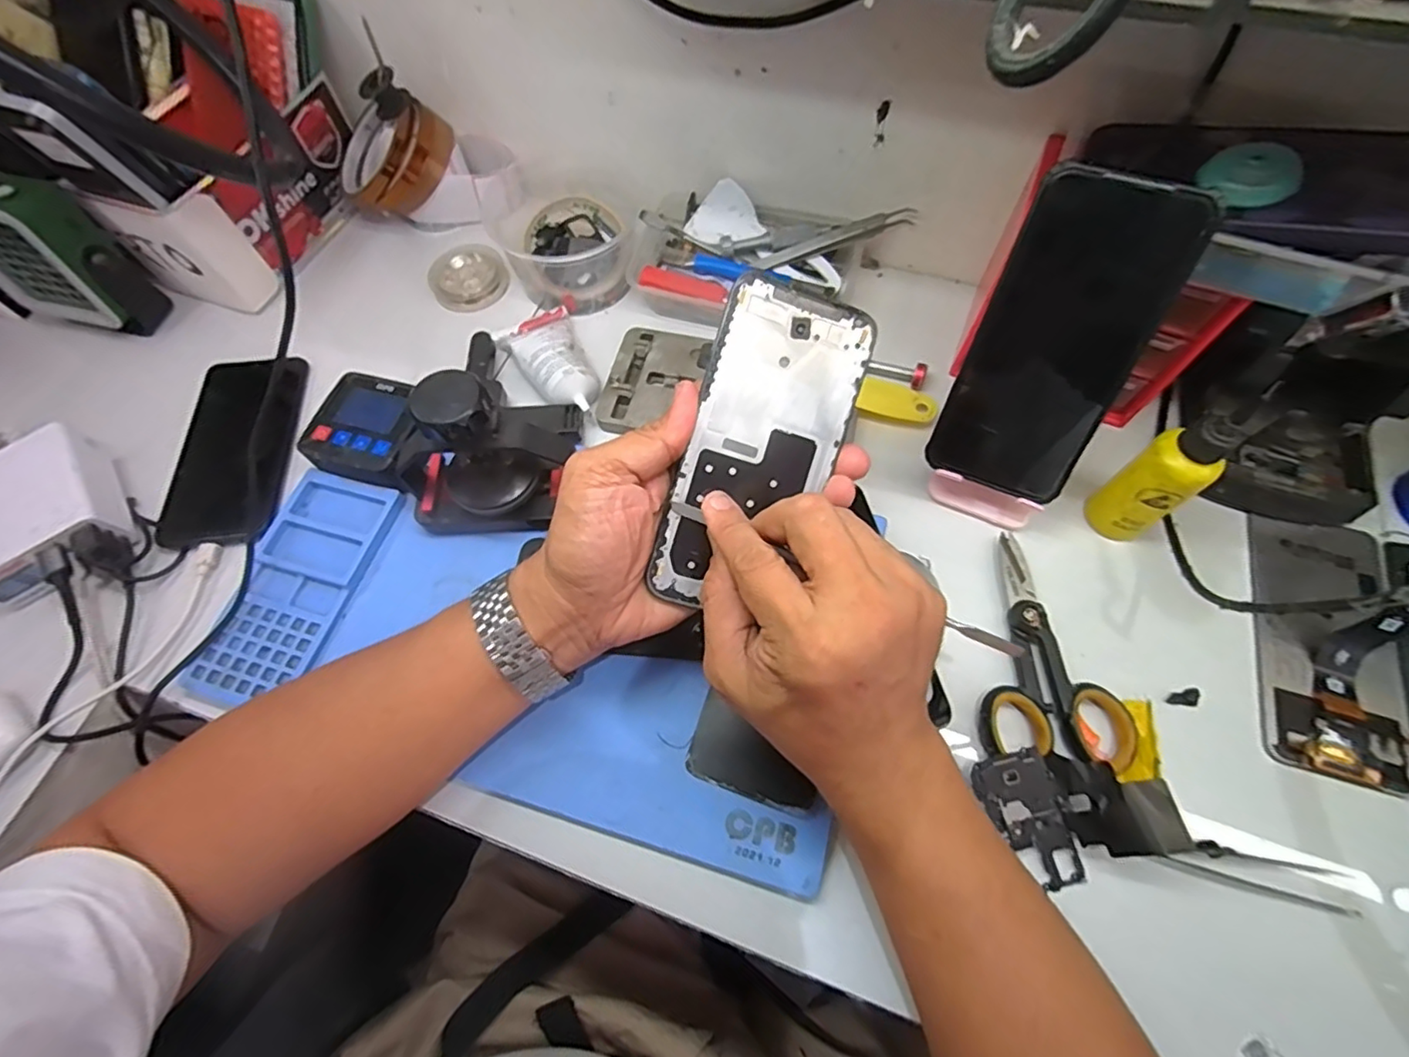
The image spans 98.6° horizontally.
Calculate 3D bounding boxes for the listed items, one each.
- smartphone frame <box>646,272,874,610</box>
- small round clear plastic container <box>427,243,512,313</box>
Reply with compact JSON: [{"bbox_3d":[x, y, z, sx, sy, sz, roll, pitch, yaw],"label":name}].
[{"bbox_3d":[0.028,-0.037,0.293,0.071,0.004,0.156,18,94,-12],"label":"smartphone frame"},{"bbox_3d":[-0.193,-0.205,0.497,0.059,0.017,0.054,-1,65,2],"label":"small round clear plastic container"}]

